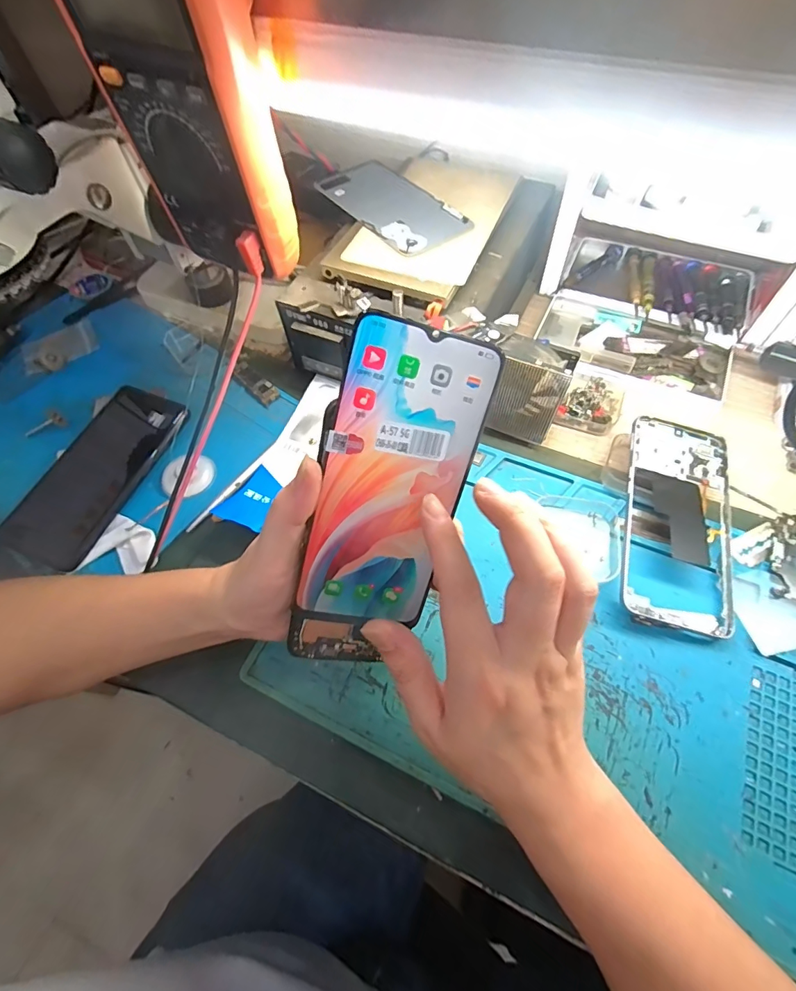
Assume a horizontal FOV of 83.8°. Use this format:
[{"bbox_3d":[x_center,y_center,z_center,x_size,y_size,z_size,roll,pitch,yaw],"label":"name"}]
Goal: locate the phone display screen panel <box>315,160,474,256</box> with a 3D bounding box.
[{"bbox_3d":[-0.007,-0.262,0.396,0.073,0.006,0.156,-30,63,-13],"label":"phone display screen panel"}]

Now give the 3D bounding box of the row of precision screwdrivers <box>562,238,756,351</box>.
[{"bbox_3d":[0.271,-0.221,0.470,0.175,0.021,0.126,26,65,17],"label":"row of precision screwdrivers"}]

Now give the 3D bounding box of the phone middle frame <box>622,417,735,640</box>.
[{"bbox_3d":[0.210,0.015,0.330,0.076,0.014,0.165,16,67,3],"label":"phone middle frame"}]

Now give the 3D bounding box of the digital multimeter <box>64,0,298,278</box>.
[{"bbox_3d":[-0.108,-0.208,0.234,0.091,0.170,0.051,28,66,17],"label":"digital multimeter"}]

